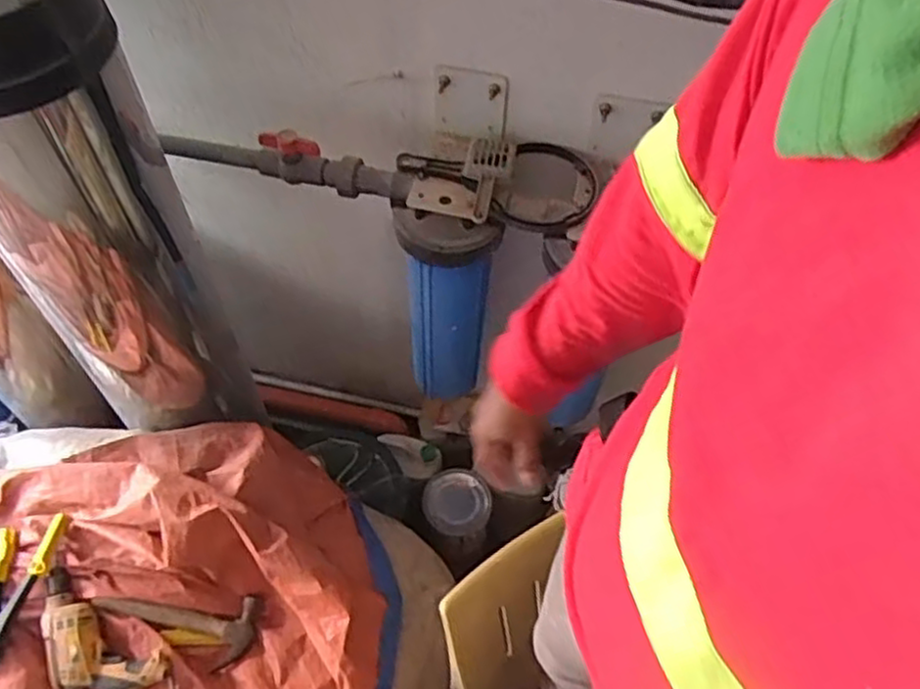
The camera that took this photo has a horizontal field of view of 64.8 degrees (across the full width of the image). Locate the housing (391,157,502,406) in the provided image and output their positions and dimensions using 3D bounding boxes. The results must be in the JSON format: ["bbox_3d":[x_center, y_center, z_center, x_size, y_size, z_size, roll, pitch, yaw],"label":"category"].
[{"bbox_3d":[-0.029,-0.084,1.316,0.154,0.544,0.128,-13,57,-9],"label":"housing"}]

